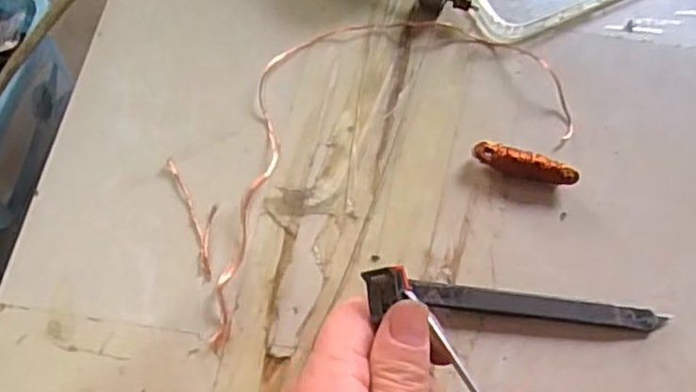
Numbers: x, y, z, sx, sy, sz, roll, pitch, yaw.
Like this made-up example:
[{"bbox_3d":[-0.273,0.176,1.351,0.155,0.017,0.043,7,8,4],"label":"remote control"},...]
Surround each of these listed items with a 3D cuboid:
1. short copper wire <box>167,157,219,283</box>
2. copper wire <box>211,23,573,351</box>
[{"bbox_3d":[-0.074,0.009,0.335,0.017,0.004,0.067,-20,69,-8],"label":"short copper wire"},{"bbox_3d":[0.003,-0.036,0.351,0.228,0.009,0.125,-30,71,-11],"label":"copper wire"}]

